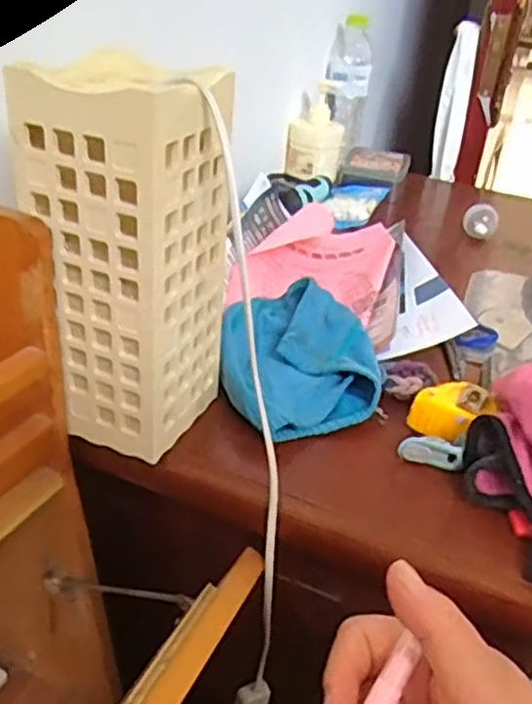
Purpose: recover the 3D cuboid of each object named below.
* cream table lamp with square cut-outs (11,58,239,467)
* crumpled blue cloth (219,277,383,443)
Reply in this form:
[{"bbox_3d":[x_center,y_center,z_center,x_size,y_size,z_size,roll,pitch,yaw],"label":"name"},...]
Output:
[{"bbox_3d":[-0.092,-0.059,0.492,0.113,0.255,0.106,15,32,15],"label":"cream table lamp with square cut-outs"},{"bbox_3d":[0.028,0.002,0.593,0.130,0.056,0.179,5,31,-2],"label":"crumpled blue cloth"}]

